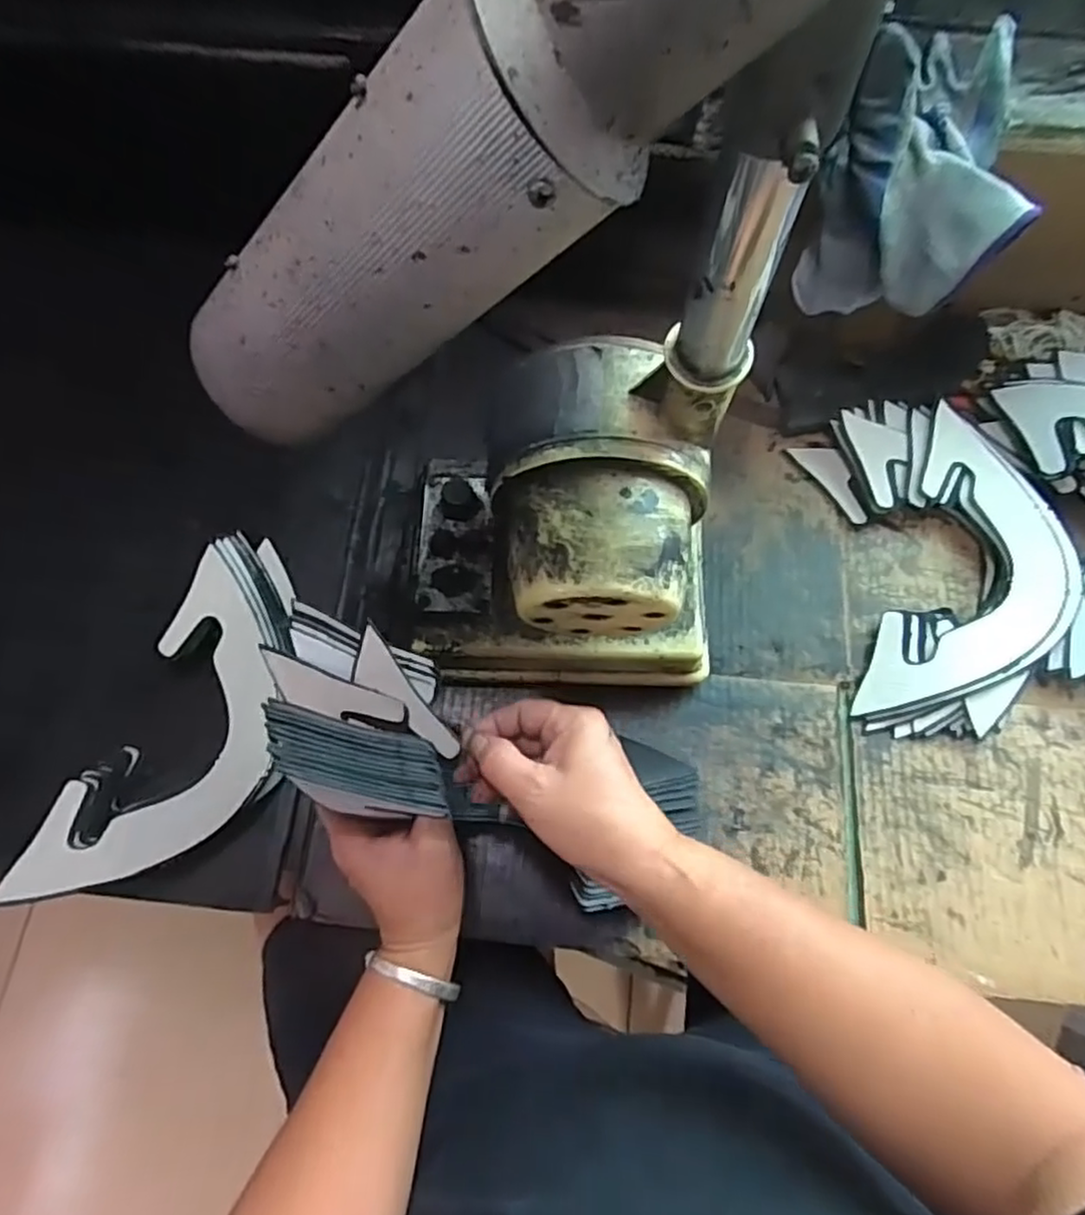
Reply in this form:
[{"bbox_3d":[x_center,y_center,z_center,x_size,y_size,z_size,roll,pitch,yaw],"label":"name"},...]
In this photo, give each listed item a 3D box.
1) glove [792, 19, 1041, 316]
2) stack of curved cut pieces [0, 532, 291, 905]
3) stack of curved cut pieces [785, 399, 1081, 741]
[{"bbox_3d":[0.251,-0.284,0.461,0.119,0.118,0.163,22,73,7],"label":"glove"},{"bbox_3d":[-0.240,0.088,0.480,0.119,0.041,0.268,22,73,7],"label":"stack of curved cut pieces"},{"bbox_3d":[0.316,-0.039,0.536,0.175,0.030,0.264,-5,71,-2],"label":"stack of curved cut pieces"}]

